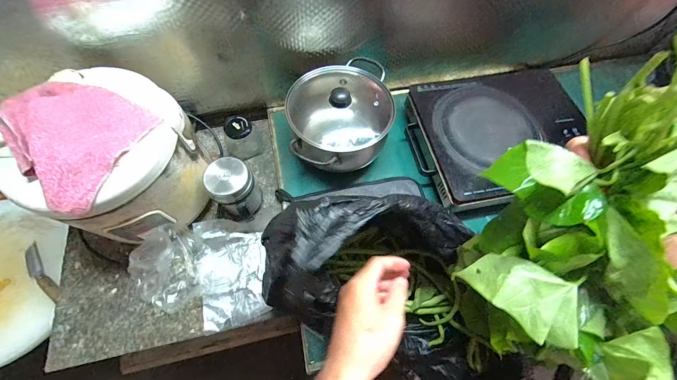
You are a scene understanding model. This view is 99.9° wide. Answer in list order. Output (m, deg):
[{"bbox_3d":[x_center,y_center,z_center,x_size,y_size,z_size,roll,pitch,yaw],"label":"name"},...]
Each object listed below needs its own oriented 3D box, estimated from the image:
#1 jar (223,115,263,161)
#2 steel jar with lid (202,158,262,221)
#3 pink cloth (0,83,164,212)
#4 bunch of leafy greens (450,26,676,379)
[{"bbox_3d":[-0.222,-0.120,0.648,0.080,0.088,0.069,-20,68,-11],"label":"jar"},{"bbox_3d":[-0.203,0.005,0.569,0.082,0.133,0.080,1,66,-2],"label":"steel jar with lid"},{"bbox_3d":[-0.389,-0.080,0.404,0.182,0.052,0.174,26,67,9],"label":"pink cloth"},{"bbox_3d":[0.209,0.036,0.232,0.157,0.202,0.235,0,66,-3],"label":"bunch of leafy greens"}]

